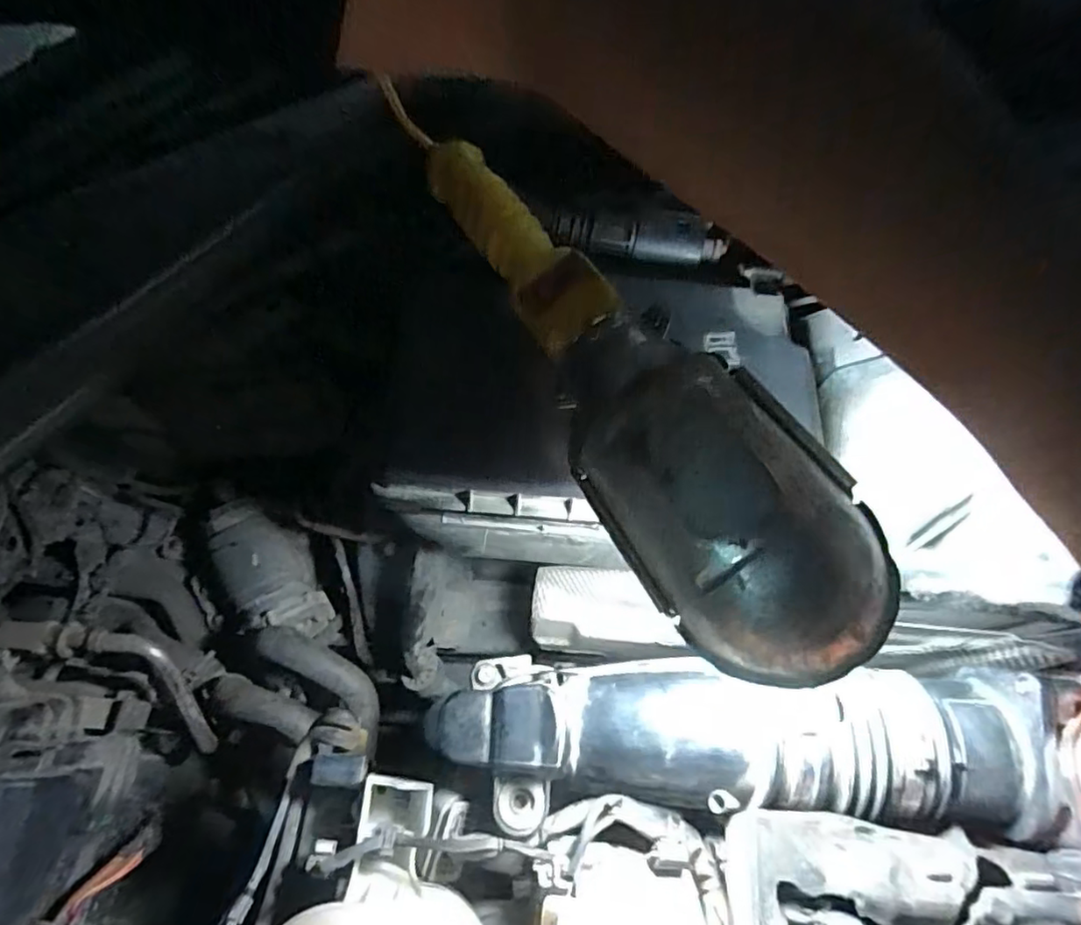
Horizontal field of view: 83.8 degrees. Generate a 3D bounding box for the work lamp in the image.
[{"bbox_3d":[0.029,-0.055,0.264,0.078,0.068,0.308,-26,71,-12],"label":"work lamp"}]

